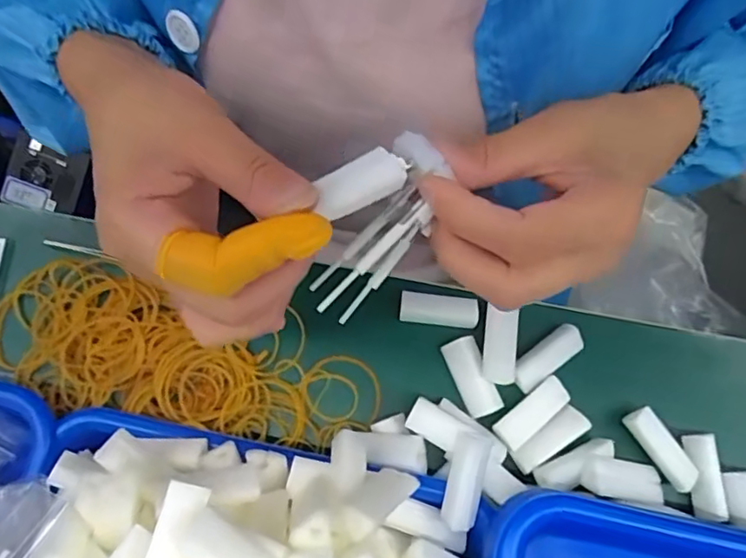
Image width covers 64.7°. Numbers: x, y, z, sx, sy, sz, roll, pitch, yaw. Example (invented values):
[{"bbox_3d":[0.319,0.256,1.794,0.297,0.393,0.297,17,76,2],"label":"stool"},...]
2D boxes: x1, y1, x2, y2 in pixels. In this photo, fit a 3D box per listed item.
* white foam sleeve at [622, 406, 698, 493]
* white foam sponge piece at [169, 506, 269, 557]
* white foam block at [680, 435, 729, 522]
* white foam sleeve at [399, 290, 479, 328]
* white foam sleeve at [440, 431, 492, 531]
[{"bbox_3d":[0.160,0.094,0.327,0.016,0.009,0.047,-35,80,-8],"label":"white foam sleeve"},{"bbox_3d":[-0.057,0.111,0.234,0.050,0.014,0.017,33,79,6],"label":"white foam sponge piece"},{"bbox_3d":[0.186,0.111,0.329,0.015,0.009,0.046,0,77,-1],"label":"white foam block"},{"bbox_3d":[0.039,0.019,0.353,0.045,0.015,0.018,10,77,1],"label":"white foam sleeve"},{"bbox_3d":[0.046,0.101,0.296,0.016,0.016,0.047,15,78,3],"label":"white foam sleeve"}]

